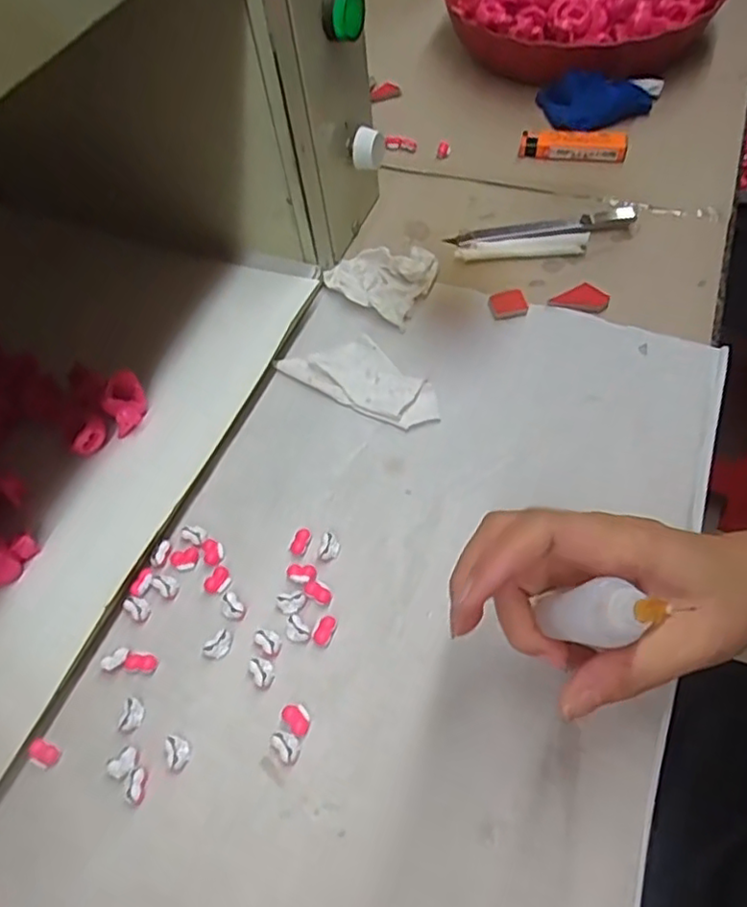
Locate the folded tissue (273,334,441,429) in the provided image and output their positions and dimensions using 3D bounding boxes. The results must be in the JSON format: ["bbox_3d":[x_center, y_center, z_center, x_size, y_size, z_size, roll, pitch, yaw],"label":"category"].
[{"bbox_3d":[-0.005,-0.048,0.398,0.103,0.005,0.044,27,64,22],"label":"folded tissue"}]

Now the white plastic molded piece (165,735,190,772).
[{"bbox_3d":[-0.087,0.133,0.289,0.009,0.004,0.015,-12,56,-5],"label":"white plastic molded piece"}]

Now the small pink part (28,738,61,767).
[{"bbox_3d":[-0.149,0.135,0.294,0.014,0.004,0.008,19,59,15],"label":"small pink part"}]

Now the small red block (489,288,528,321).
[{"bbox_3d":[0.088,-0.096,0.423,0.022,0.007,0.020,-14,56,-3],"label":"small red block"}]

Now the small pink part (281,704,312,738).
[{"bbox_3d":[-0.034,0.120,0.293,0.011,0.004,0.015,-39,61,-18],"label":"small pink part"}]

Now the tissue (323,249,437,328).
[{"bbox_3d":[0.003,-0.122,0.442,0.071,0.012,0.059,23,62,20],"label":"tissue"}]

